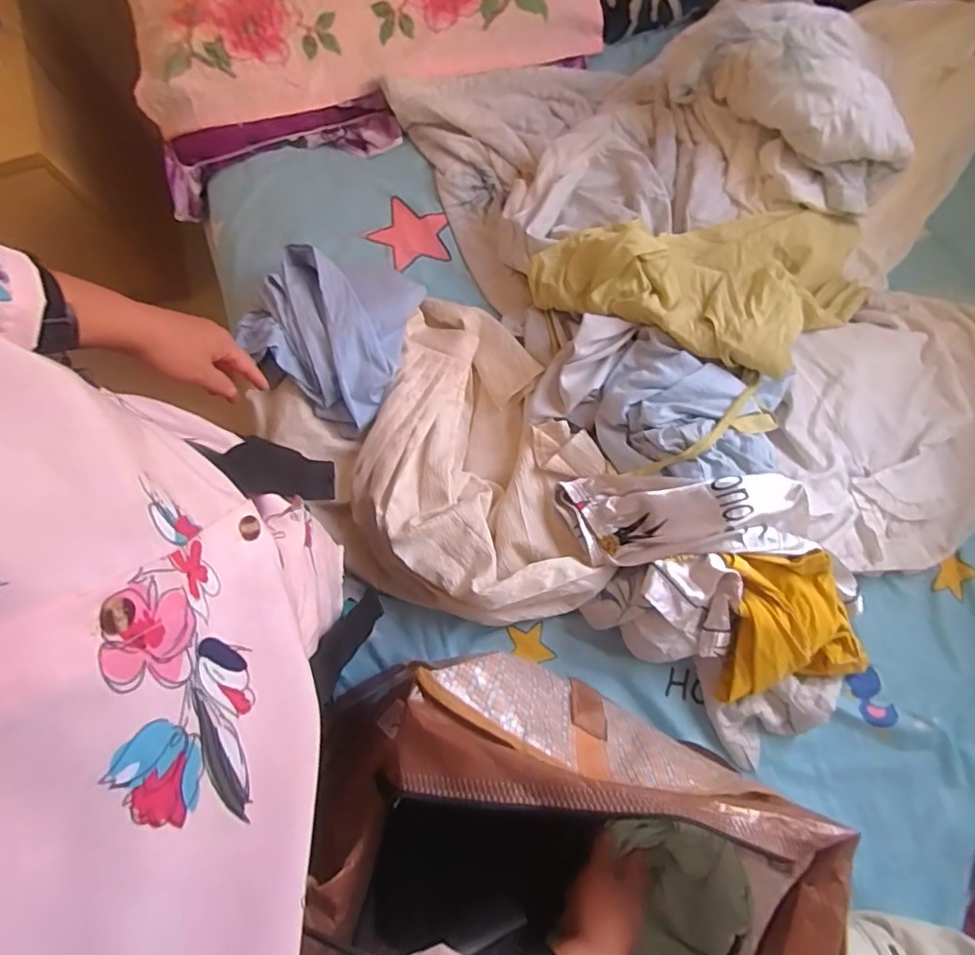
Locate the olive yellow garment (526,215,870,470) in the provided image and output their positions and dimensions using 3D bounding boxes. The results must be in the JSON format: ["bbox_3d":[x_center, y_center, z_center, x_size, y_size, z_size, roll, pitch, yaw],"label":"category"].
[{"bbox_3d":[0.322,-0.225,0.753,0.452,0.108,0.337,-20,80,-3],"label":"olive yellow garment"}]

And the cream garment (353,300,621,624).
[{"bbox_3d":[-0.045,-0.016,0.752,0.333,0.108,0.459,-29,81,-4],"label":"cream garment"}]

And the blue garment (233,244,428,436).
[{"bbox_3d":[-0.208,-0.209,0.813,0.239,0.095,0.234,36,82,7],"label":"blue garment"}]

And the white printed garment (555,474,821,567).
[{"bbox_3d":[0.239,0.052,0.679,0.291,0.071,0.103,2,80,1],"label":"white printed garment"}]

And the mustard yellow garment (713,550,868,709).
[{"bbox_3d":[0.362,0.174,0.669,0.174,0.068,0.169,-3,80,0],"label":"mustard yellow garment"}]

